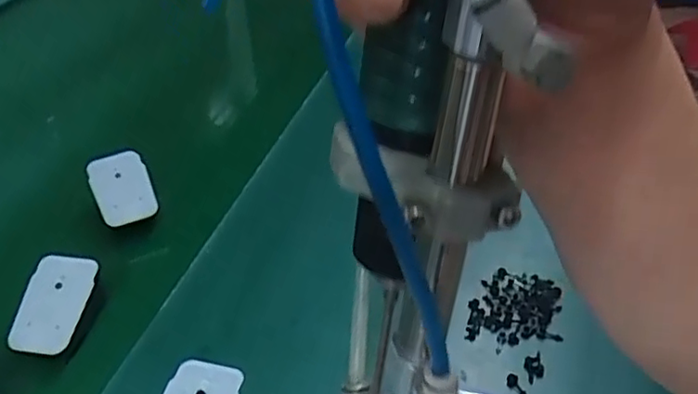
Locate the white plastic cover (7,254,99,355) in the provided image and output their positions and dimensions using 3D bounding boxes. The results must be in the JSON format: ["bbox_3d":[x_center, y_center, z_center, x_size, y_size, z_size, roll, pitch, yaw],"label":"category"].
[{"bbox_3d":[-0.206,0.074,0.444,0.045,0.004,0.070,10,63,8],"label":"white plastic cover"}]

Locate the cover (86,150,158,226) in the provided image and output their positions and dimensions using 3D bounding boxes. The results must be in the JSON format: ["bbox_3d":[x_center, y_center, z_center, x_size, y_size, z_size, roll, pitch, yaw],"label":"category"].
[{"bbox_3d":[-0.195,-0.009,0.546,0.046,0.006,0.071,-25,63,-15],"label":"cover"}]

